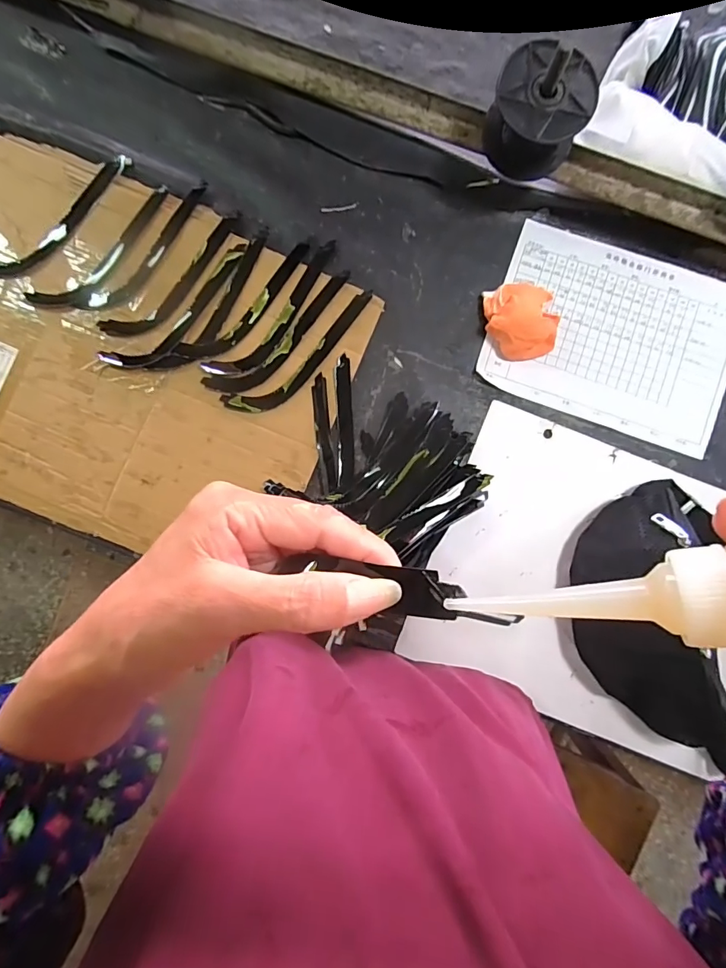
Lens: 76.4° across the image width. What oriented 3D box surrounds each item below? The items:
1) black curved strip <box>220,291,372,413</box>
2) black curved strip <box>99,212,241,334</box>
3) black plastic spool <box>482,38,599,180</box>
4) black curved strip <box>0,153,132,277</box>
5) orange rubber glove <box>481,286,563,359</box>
[{"bbox_3d":[-0.067,-0.145,0.541,0.211,0.005,0.046,-36,88,-2],"label":"black curved strip"},{"bbox_3d":[-0.220,-0.241,0.550,0.207,0.004,0.046,-42,88,-2],"label":"black curved strip"},{"bbox_3d":[0.171,-0.363,0.457,0.094,0.093,0.083,23,88,1],"label":"black plastic spool"},{"bbox_3d":[-0.362,-0.312,0.545,0.219,0.017,0.039,-36,88,-2],"label":"black curved strip"},{"bbox_3d":[0.179,-0.189,0.526,0.076,0.052,0.085,1,87,0],"label":"orange rubber glove"}]

